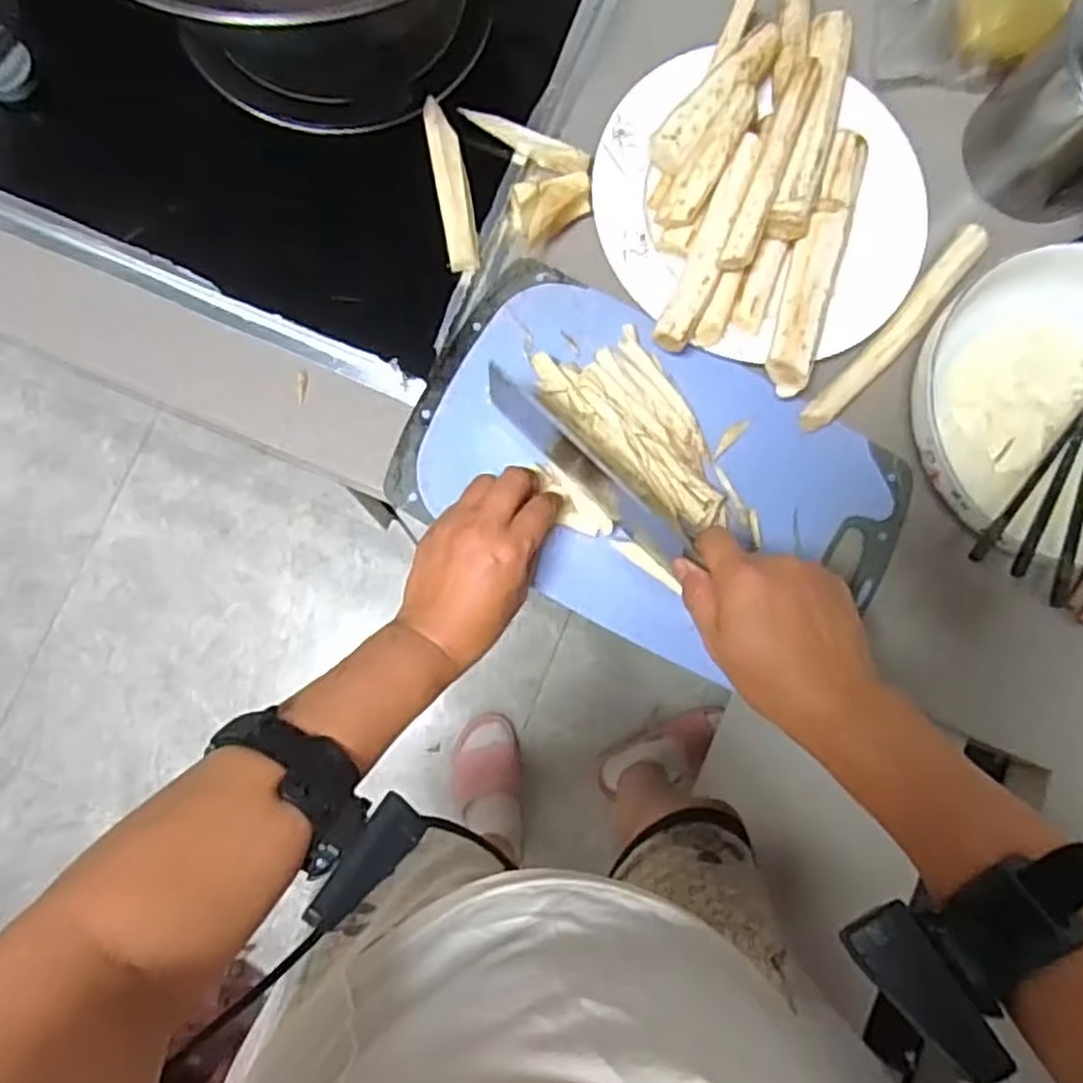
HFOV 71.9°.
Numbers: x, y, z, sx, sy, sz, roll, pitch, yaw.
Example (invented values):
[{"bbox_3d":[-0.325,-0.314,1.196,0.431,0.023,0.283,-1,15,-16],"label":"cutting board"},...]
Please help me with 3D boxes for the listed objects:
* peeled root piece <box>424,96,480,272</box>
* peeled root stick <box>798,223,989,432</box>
[{"bbox_3d":[-0.063,-0.251,0.532,0.023,0.025,0.116,-10,84,-6],"label":"peeled root piece"},{"bbox_3d":[0.261,-0.156,0.551,0.022,0.017,0.201,42,82,1],"label":"peeled root stick"}]

